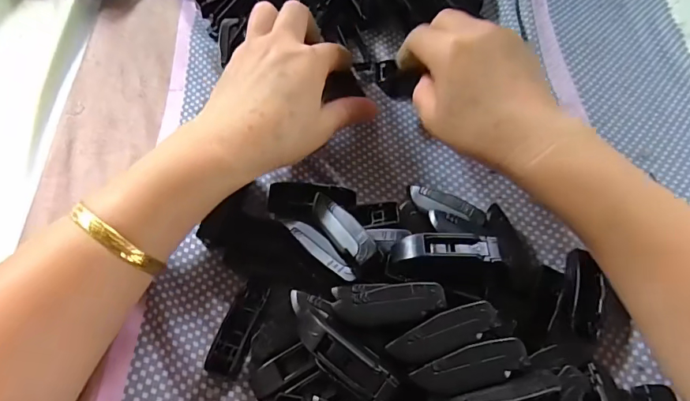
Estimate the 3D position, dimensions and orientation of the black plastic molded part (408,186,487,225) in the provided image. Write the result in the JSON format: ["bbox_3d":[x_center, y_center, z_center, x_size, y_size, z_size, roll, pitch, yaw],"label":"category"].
[{"bbox_3d":[0.061,0.003,0.277,0.052,0.005,0.016,22,63,27],"label":"black plastic molded part"}]

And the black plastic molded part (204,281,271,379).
[{"bbox_3d":[-0.057,0.071,0.251,0.018,0.017,0.052,18,63,8],"label":"black plastic molded part"}]

